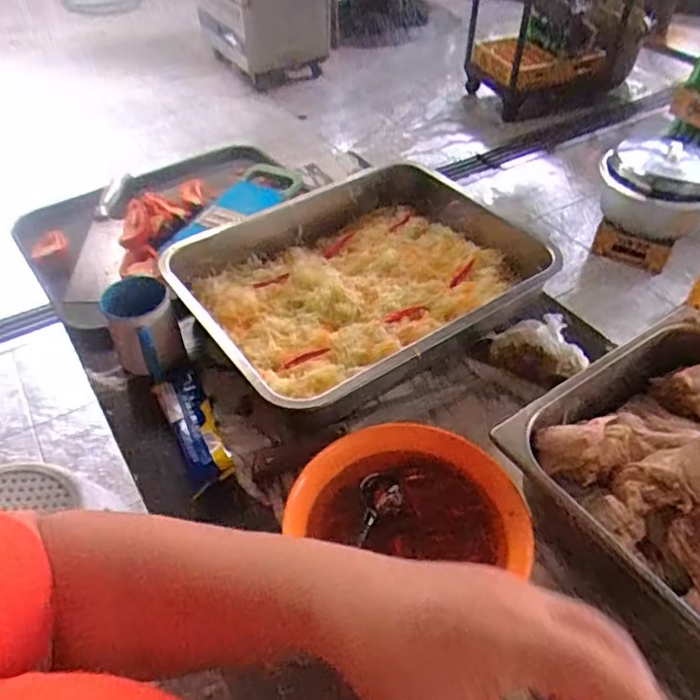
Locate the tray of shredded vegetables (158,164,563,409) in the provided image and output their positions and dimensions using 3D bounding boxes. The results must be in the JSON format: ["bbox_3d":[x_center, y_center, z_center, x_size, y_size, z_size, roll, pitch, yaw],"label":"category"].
[{"bbox_3d":[0.022,-0.104,0.800,0.457,0.059,0.350,-27,51,-23],"label":"tray of shredded vegetables"}]

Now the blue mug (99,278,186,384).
[{"bbox_3d":[-0.255,-0.029,0.737,0.081,0.094,0.070,21,51,20],"label":"blue mug"}]

